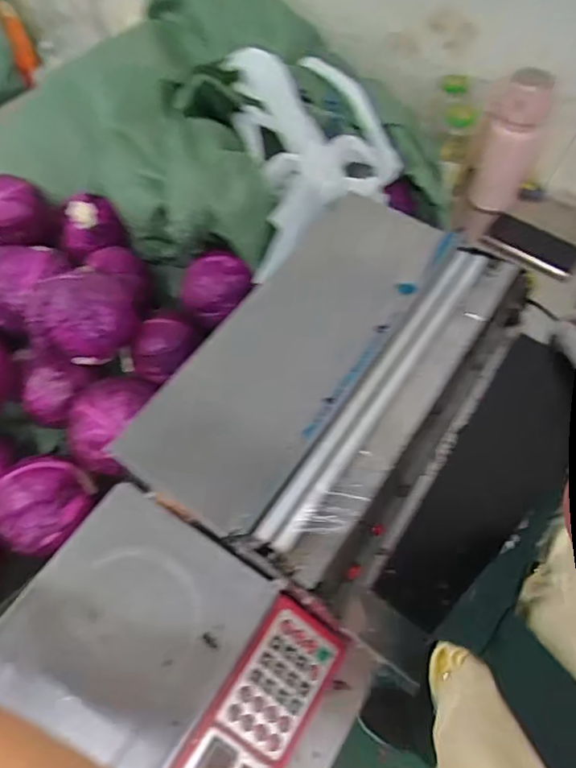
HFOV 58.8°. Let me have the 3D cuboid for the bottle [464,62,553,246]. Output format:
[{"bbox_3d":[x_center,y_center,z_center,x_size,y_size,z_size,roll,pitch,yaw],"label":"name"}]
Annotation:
[{"bbox_3d":[0.342,-0.363,0.826,0.090,0.241,0.092,21,61,14],"label":"bottle"}]

